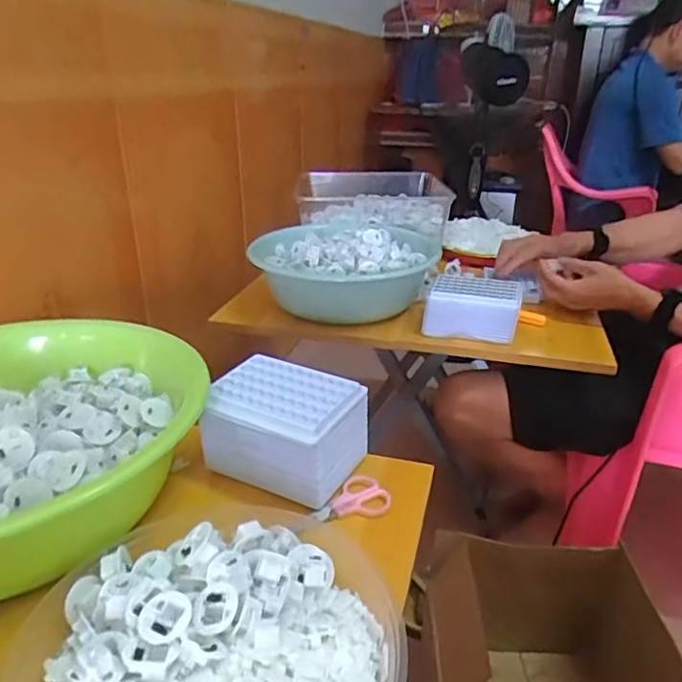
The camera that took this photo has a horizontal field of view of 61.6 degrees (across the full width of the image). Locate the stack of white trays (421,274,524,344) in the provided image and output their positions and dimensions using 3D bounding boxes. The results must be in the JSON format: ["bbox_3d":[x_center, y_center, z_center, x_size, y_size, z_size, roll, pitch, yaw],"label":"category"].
[{"bbox_3d":[0.192,-0.051,0.833,0.131,0.066,0.097,7,26,11],"label":"stack of white trays"}]

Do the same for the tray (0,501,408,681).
[{"bbox_3d":[-0.081,0.187,0.352,0.233,0.043,0.205,-9,27,-21],"label":"tray"}]

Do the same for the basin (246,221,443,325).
[{"bbox_3d":[0.008,-0.118,0.921,0.288,0.102,0.284,0,25,-3],"label":"basin"}]

